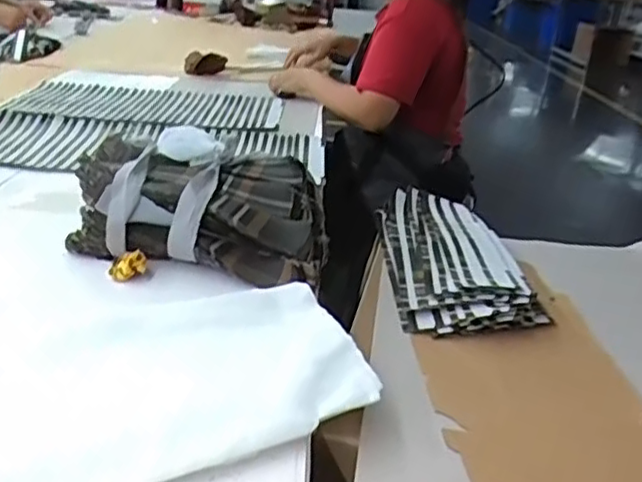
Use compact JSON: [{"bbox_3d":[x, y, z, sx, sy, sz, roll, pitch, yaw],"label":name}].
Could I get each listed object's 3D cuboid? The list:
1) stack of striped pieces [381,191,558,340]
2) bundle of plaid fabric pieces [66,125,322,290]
[{"bbox_3d":[0.159,0.018,0.802,0.157,0.050,0.284,2,26,-5],"label":"stack of striped pieces"},{"bbox_3d":[-0.134,-0.037,0.752,0.308,0.115,0.158,12,27,15],"label":"bundle of plaid fabric pieces"}]

